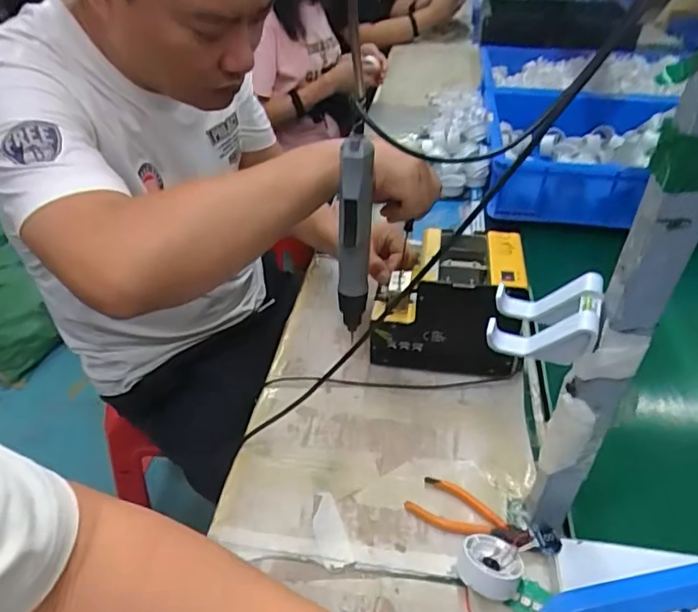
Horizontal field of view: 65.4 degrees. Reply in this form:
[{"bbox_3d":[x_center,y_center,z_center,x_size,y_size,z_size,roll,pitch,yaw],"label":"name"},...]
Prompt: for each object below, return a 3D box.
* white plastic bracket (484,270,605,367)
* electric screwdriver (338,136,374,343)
[{"bbox_3d":[0.146,0.005,0.411,0.076,0.054,0.061,18,42,20],"label":"white plastic bracket"},{"bbox_3d":[0.005,-0.062,0.545,0.029,0.205,0.029,9,40,11],"label":"electric screwdriver"}]

